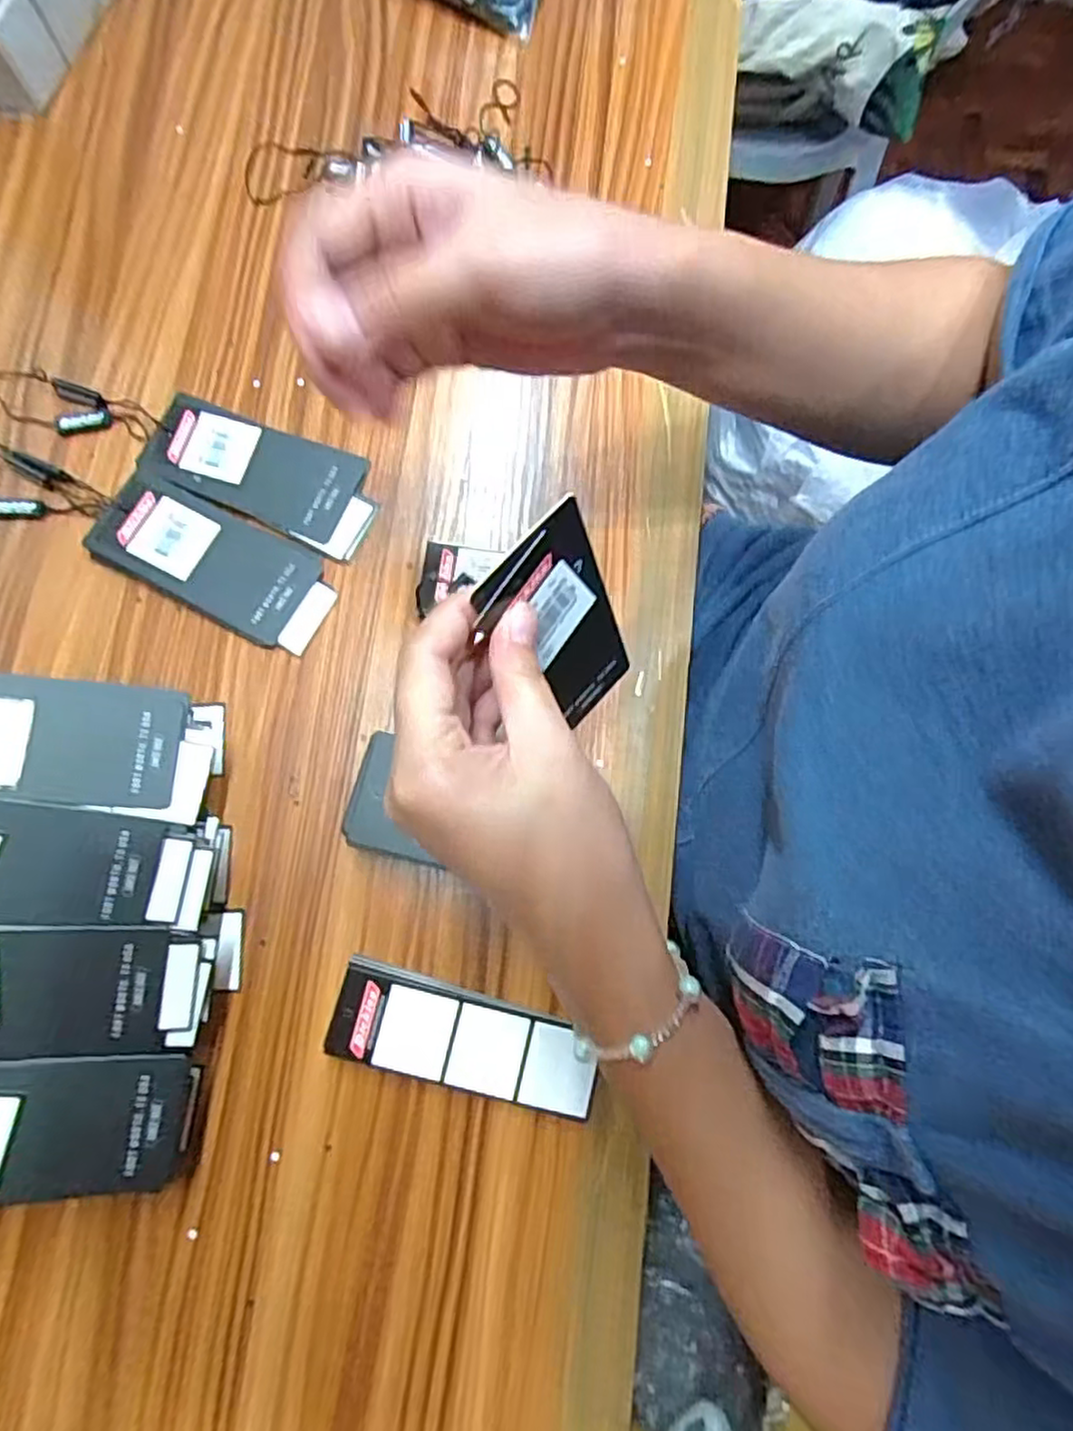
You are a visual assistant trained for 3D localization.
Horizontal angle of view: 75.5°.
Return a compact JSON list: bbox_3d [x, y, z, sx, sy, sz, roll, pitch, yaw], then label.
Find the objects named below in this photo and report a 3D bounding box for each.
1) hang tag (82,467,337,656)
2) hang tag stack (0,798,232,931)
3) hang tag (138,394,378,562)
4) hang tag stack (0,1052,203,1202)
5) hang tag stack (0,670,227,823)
[{"bbox_3d":[-0.165,-0.079,0.355,0.121,0.014,0.055,25,79,4],"label":"hang tag"},{"bbox_3d":[-0.203,0.061,0.289,0.136,0.028,0.047,13,76,-29],"label":"hang tag stack"},{"bbox_3d":[-0.144,-0.128,0.364,0.121,0.010,0.054,21,79,3],"label":"hang tag"},{"bbox_3d":[-0.204,0.158,0.271,0.126,0.023,0.049,10,77,-25],"label":"hang tag stack"},{"bbox_3d":[-0.205,0.012,0.301,0.126,0.028,0.056,11,76,-30],"label":"hang tag stack"}]

